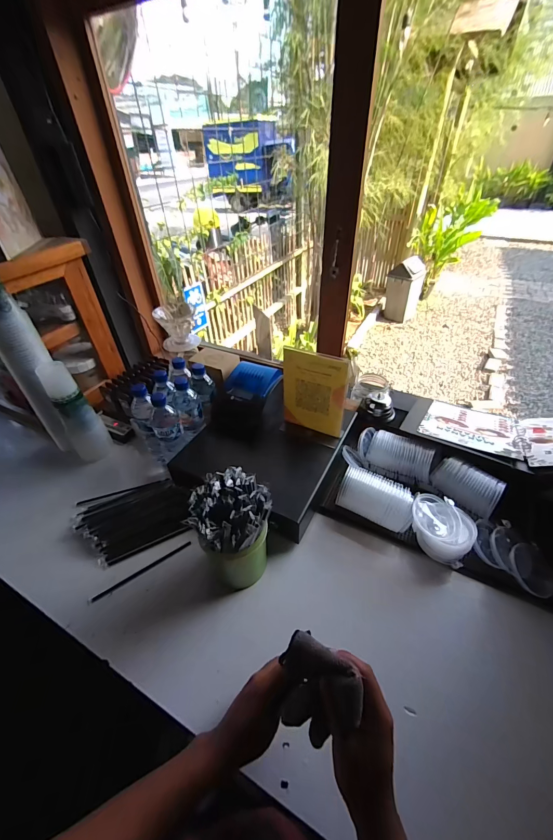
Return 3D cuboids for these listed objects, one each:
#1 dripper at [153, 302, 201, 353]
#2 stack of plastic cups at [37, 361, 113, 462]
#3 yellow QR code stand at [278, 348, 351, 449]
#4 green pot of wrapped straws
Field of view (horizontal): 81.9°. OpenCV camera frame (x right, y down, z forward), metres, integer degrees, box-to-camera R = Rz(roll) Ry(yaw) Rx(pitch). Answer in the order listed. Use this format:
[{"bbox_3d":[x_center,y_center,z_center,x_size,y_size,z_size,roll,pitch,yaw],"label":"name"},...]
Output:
[{"bbox_3d":[-0.276,-0.264,0.901,0.099,0.108,0.091,-8,42,-6],"label":"dripper"},{"bbox_3d":[-0.498,-0.012,0.800,0.083,0.264,0.071,-29,48,-27],"label":"stack of plastic cups"},{"bbox_3d":[0.081,-0.047,0.723,0.146,0.212,0.041,22,47,25],"label":"yellow QR code stand"},{"bbox_3d":[-0.072,0.198,0.566,0.116,0.184,0.122,25,48,28],"label":"green pot of wrapped straws"}]

